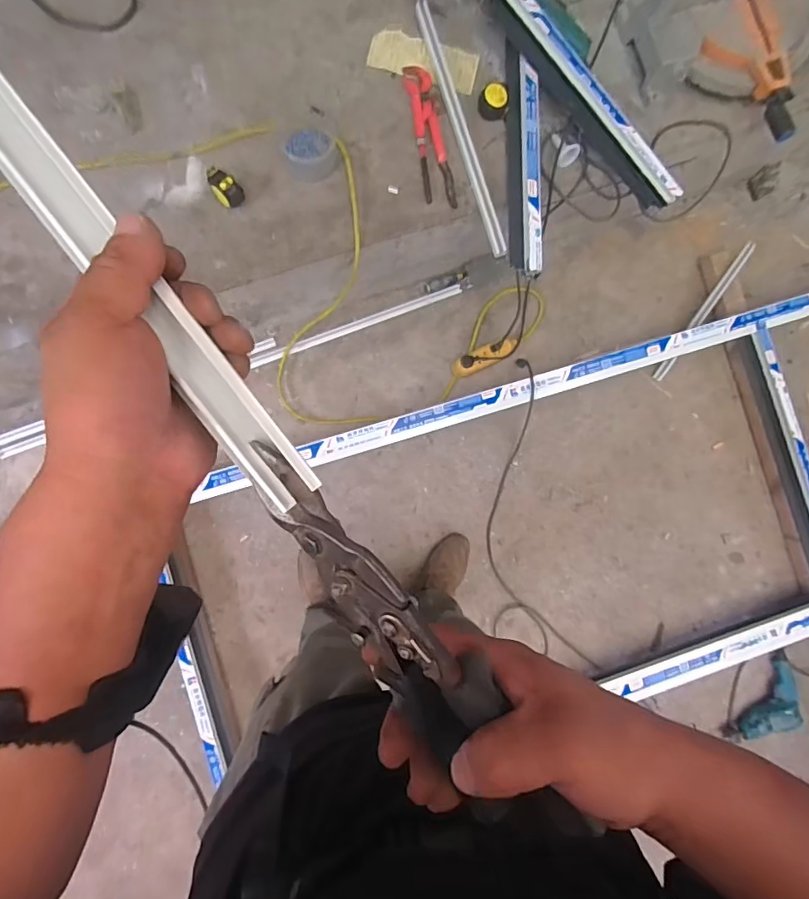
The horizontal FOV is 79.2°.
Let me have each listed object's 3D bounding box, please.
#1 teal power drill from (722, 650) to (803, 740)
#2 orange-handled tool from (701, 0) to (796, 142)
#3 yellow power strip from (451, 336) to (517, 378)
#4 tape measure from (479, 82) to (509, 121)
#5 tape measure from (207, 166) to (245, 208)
[{"bbox_3d":[0.879,0.614,1.181,0.091,0.084,0.242,32,85,-1],"label":"teal power drill"},{"bbox_3d":[0.687,-0.729,0.941,0.128,0.071,0.266,-32,89,-5],"label":"orange-handled tool"},{"bbox_3d":[0.198,-0.224,1.191,0.166,0.030,0.046,-24,88,-5],"label":"yellow power strip"},{"bbox_3d":[0.171,-0.665,0.934,0.052,0.038,0.049,0,86,-4],"label":"tape measure"},{"bbox_3d":[-0.322,-0.474,0.878,0.052,0.048,0.067,-37,89,-5],"label":"tape measure"}]

